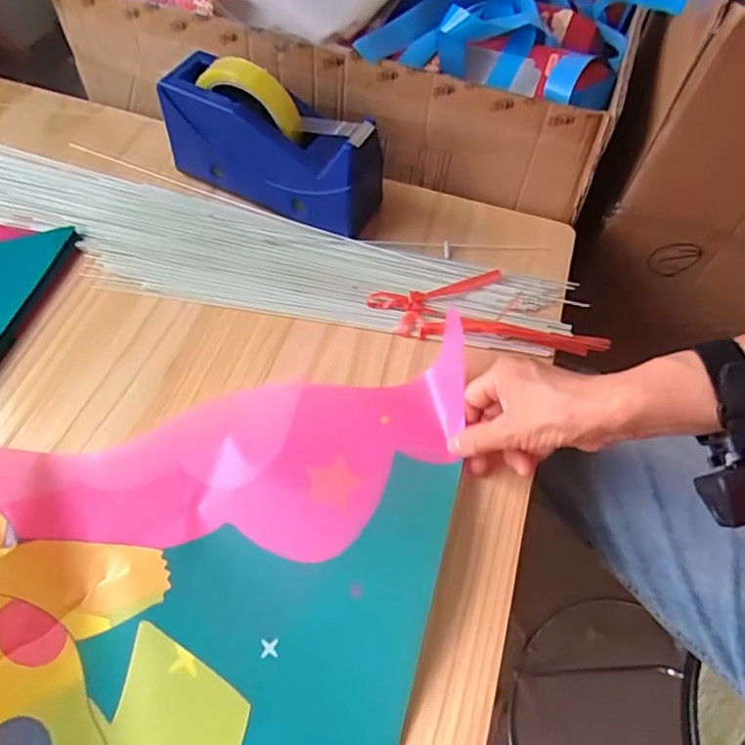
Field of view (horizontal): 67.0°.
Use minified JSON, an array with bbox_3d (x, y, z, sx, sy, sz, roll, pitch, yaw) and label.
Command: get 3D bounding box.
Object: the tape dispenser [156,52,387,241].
[{"bbox_3d":[-0.091,-0.214,0.519,0.203,0.113,0.070,27,62,12],"label":"tape dispenser"}]

